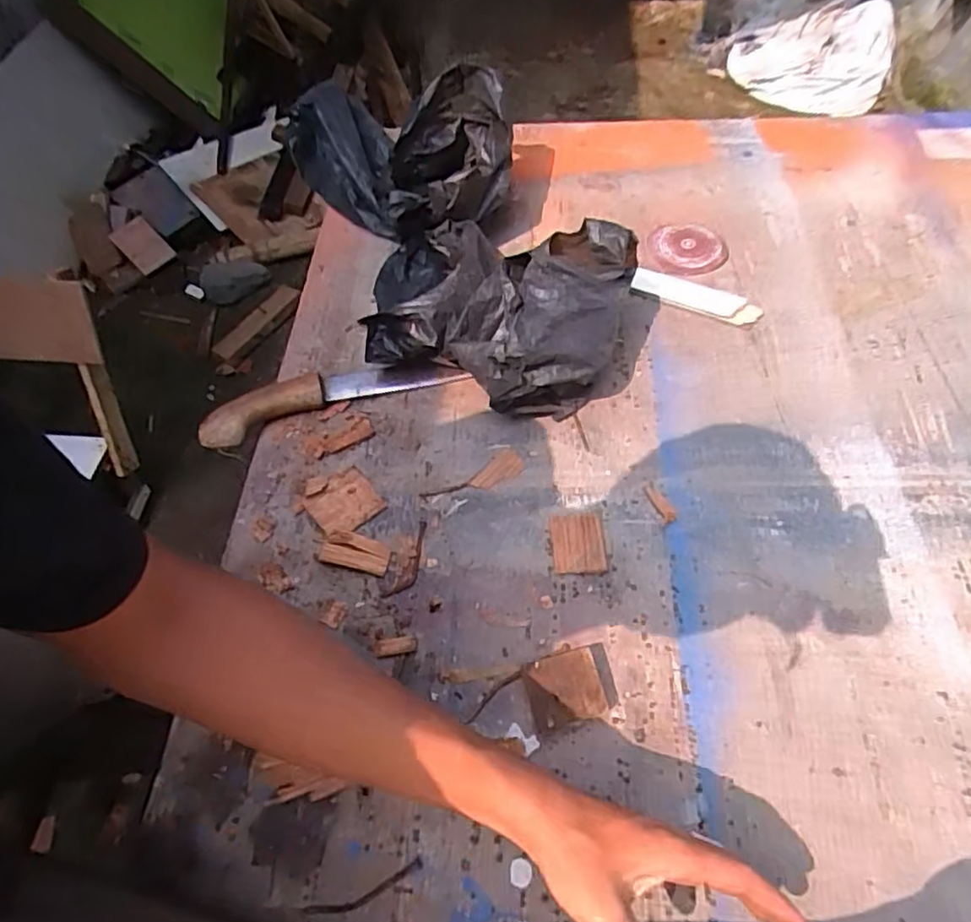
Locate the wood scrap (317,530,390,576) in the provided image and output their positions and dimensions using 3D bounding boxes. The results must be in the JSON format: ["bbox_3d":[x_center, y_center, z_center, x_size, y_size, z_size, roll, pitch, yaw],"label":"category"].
[{"bbox_3d":[-0.118,0.084,0.590,0.063,0.010,0.032,12,58,13],"label":"wood scrap"}]

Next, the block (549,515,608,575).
[{"bbox_3d":[0.083,0.074,0.582,0.048,0.004,0.059,-3,56,3],"label":"block"}]

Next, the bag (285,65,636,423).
[{"bbox_3d":[-0.011,-0.270,0.749,0.325,0.133,0.507,-17,56,-7],"label":"bag"}]

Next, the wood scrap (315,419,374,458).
[{"bbox_3d":[-0.147,-0.023,0.667,0.064,0.004,0.025,-26,58,-13],"label":"wood scrap"}]

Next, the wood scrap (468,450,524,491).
[{"bbox_3d":[0.012,0.011,0.632,0.055,0.004,0.030,-41,62,-21],"label":"wood scrap"}]

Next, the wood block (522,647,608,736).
[{"bbox_3d":[0.062,0.180,0.502,0.054,0.033,0.047,-17,56,-6],"label":"wood block"}]

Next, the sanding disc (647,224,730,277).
[{"bbox_3d":[0.247,-0.261,0.789,0.093,0.006,0.094,2,56,6],"label":"sanding disc"}]

